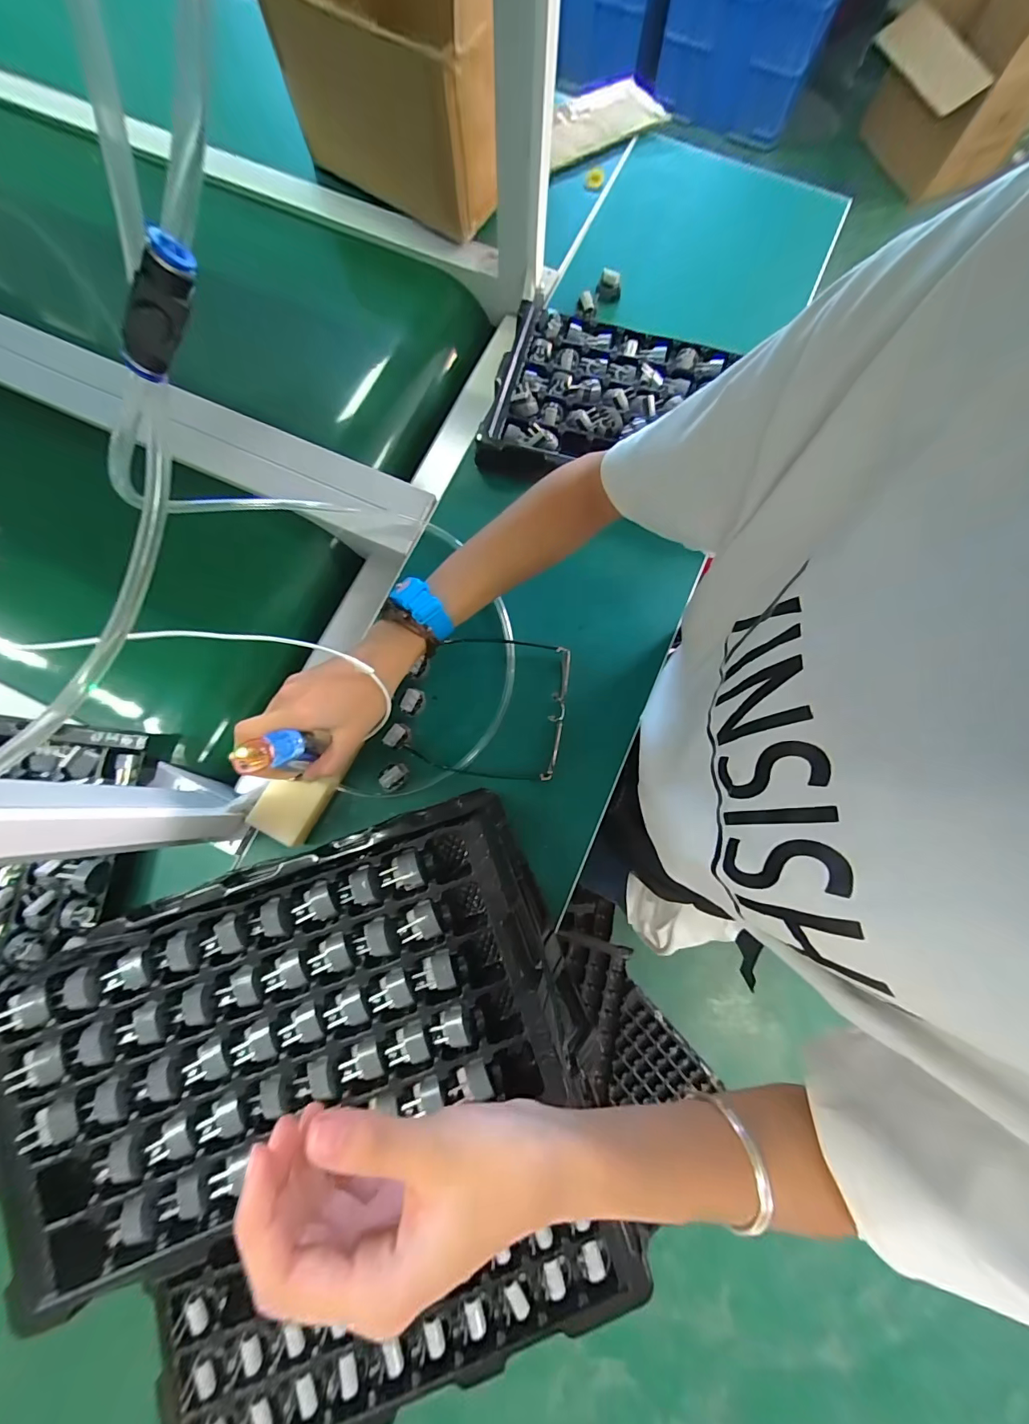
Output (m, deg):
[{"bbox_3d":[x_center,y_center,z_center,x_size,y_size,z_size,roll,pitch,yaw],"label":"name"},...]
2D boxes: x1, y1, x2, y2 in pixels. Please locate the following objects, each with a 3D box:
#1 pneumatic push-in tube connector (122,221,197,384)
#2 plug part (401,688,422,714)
[{"bbox_3d":[-0.131,-0.145,0.163,0.049,0.015,0.011,-39,78,32],"label":"pneumatic push-in tube connector"},{"bbox_3d":[-0.100,-0.011,0.438,0.015,0.016,0.026,21,79,4],"label":"plug part"}]

